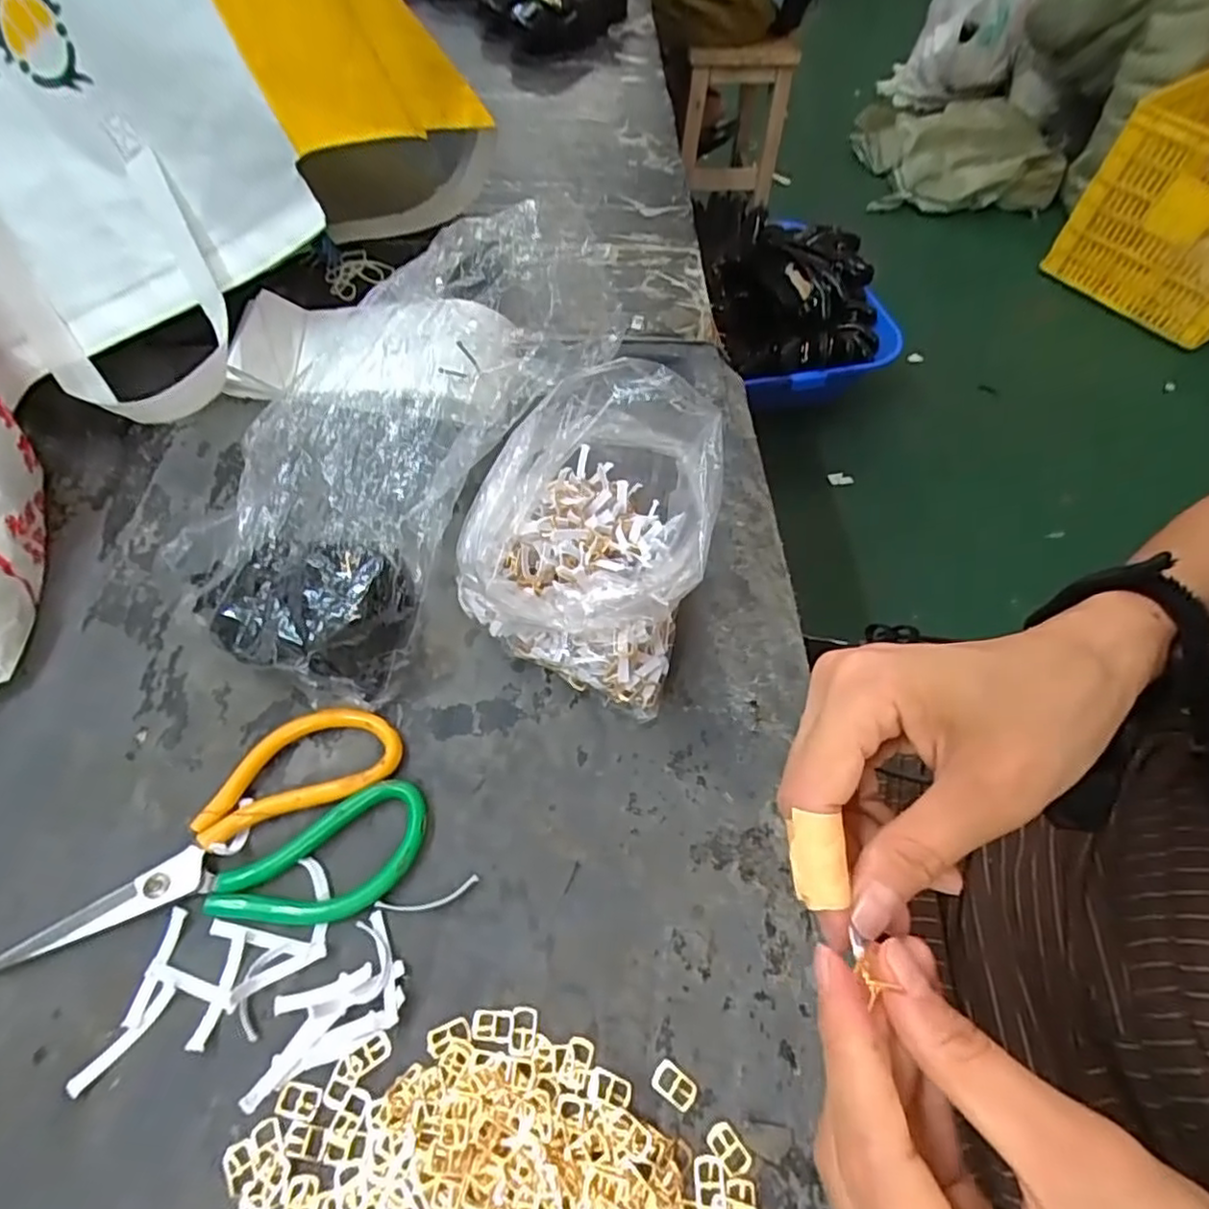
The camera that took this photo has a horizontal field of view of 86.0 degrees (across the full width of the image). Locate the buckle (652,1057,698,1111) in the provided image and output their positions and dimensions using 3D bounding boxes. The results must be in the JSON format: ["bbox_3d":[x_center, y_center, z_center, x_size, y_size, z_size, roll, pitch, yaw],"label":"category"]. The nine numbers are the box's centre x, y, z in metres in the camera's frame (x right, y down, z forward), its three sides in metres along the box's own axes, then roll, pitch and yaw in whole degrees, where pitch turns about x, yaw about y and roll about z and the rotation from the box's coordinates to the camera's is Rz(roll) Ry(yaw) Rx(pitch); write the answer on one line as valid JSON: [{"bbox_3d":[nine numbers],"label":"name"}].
[{"bbox_3d":[0.030,0.205,0.276,0.019,0.004,0.012,31,61,15],"label":"buckle"}]

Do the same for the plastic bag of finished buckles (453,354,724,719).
[{"bbox_3d":[-0.005,-0.040,0.360,0.122,0.121,0.146,17,58,7],"label":"plastic bag of finished buckles"}]

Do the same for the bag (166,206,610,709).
[{"bbox_3d":[-0.120,-0.100,0.373,0.146,0.087,0.296,25,78,12],"label":"bag"}]

